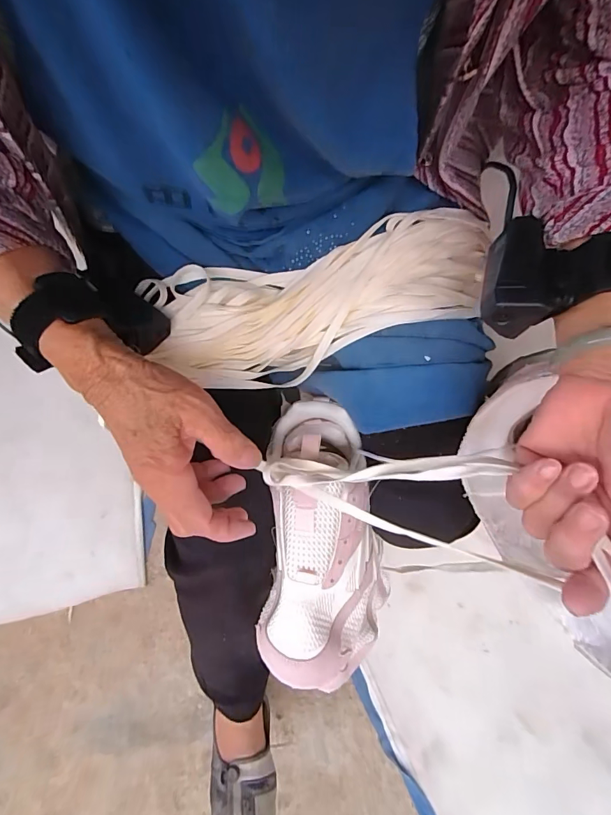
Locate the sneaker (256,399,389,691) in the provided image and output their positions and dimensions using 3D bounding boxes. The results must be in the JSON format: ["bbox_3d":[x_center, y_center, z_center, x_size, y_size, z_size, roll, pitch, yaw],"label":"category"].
[{"bbox_3d":[0.016,0.104,0.335,0.100,0.085,0.226,0,77,-1],"label":"sneaker"}]

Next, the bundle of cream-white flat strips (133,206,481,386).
[{"bbox_3d":[0.013,-0.087,0.351,0.290,0.057,0.101,-14,80,-4],"label":"bundle of cream-white flat strips"}]

